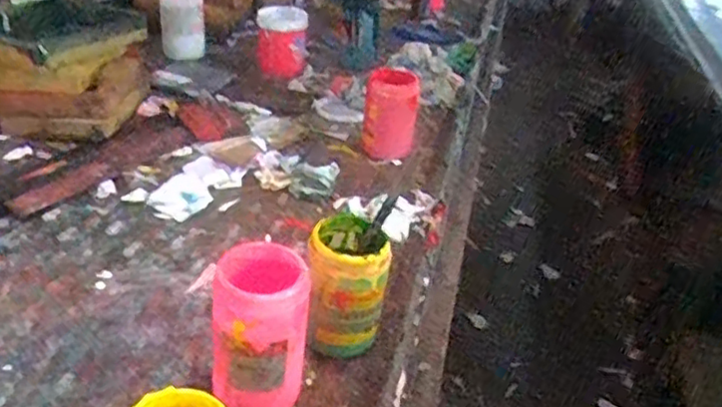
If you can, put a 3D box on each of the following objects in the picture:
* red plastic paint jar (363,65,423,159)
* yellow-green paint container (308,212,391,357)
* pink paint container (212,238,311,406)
[{"bbox_3d":[0.056,-0.165,1.223,0.094,0.160,0.096,9,32,4],"label":"red plastic paint jar"},{"bbox_3d":[-0.017,0.101,0.786,0.090,0.148,0.092,6,32,-2],"label":"yellow-green paint container"},{"bbox_3d":[-0.104,0.134,0.699,0.093,0.173,0.097,2,32,-7],"label":"pink paint container"}]

